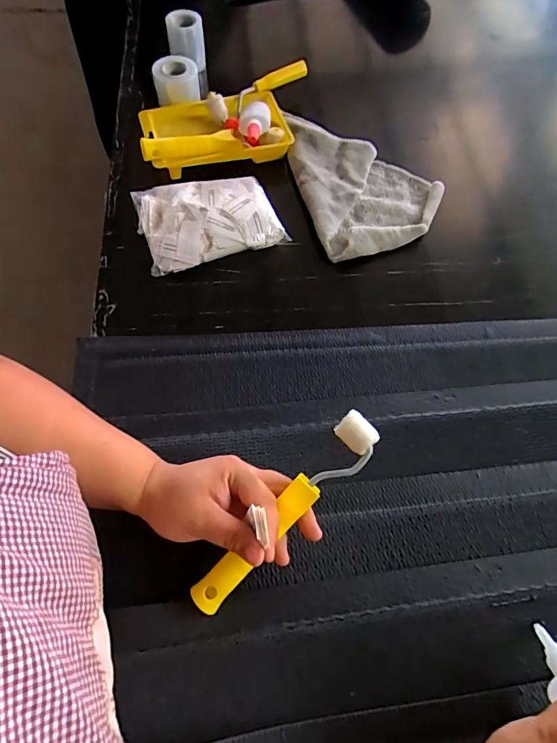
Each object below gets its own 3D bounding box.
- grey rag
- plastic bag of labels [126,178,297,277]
[{"bbox_3d":[0.118,-0.273,0.608,0.188,0.054,0.252,-13,62,-12],"label":"grey rag"},{"bbox_3d":[-0.090,-0.195,0.556,0.174,0.050,0.120,-14,62,-12],"label":"plastic bag of labels"}]

